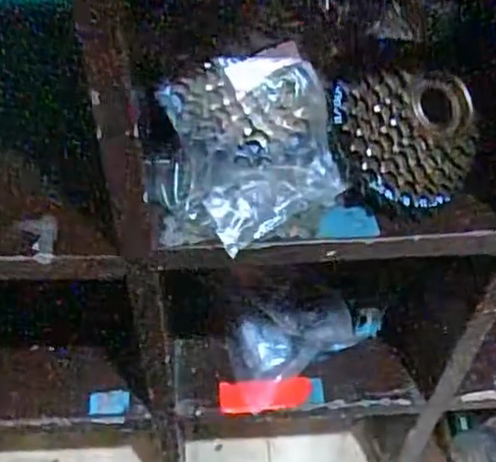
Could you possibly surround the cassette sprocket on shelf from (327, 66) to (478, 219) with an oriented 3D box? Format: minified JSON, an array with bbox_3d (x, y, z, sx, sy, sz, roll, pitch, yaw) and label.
[{"bbox_3d":[0.089,-0.050,0.376,0.083,0.030,0.074,0,95,-4],"label":"cassette sprocket on shelf"}]

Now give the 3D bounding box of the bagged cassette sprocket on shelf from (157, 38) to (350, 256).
[{"bbox_3d":[0.002,-0.040,0.361,0.099,0.082,0.077,-1,50,-4],"label":"bagged cassette sprocket on shelf"}]

